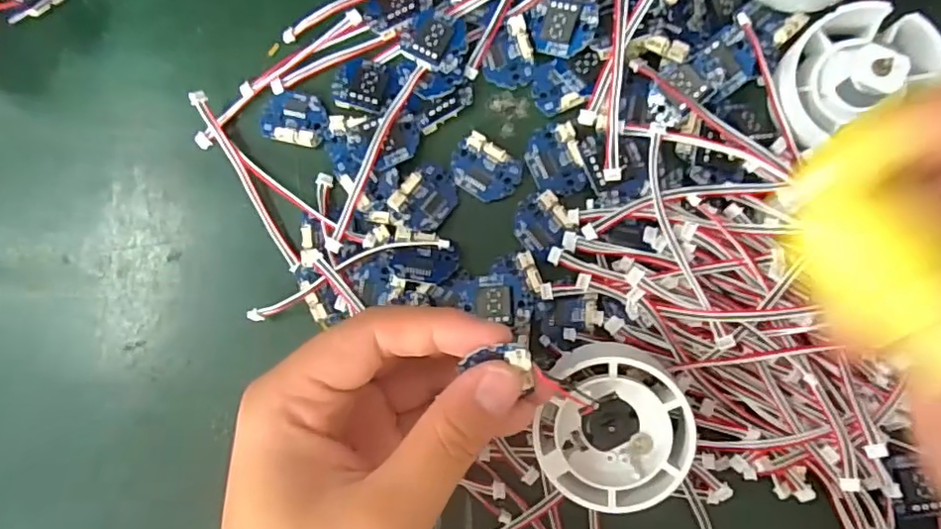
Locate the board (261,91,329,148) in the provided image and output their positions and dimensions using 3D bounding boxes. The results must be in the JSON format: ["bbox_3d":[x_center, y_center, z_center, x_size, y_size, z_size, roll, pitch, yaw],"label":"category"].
[{"bbox_3d":[-0.076,-0.063,0.262,0.029,0.006,0.023,15,86,8],"label":"board"}]

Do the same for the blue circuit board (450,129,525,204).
[{"bbox_3d":[0.005,-0.039,0.250,0.029,0.004,0.023,37,89,9],"label":"blue circuit board"}]

